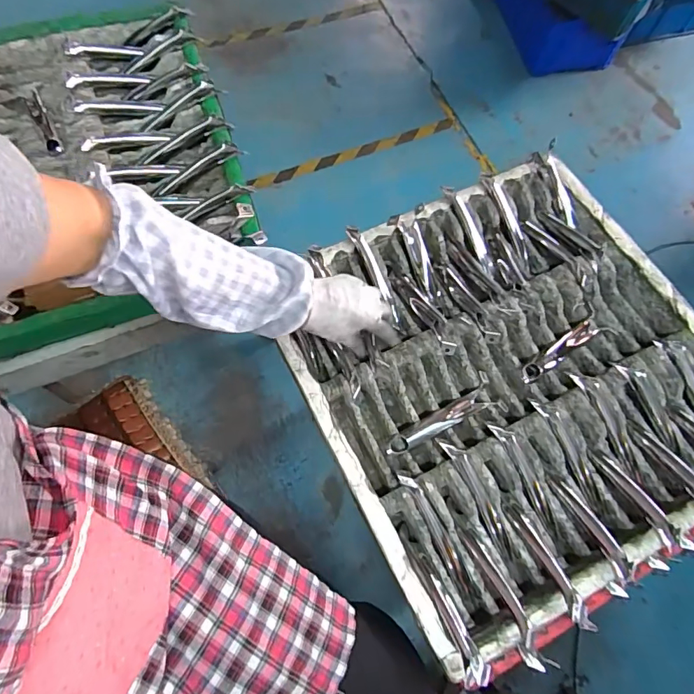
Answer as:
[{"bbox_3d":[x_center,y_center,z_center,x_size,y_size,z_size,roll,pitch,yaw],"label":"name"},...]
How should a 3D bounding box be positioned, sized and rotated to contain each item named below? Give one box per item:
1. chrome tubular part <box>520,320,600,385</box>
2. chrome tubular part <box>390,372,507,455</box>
[{"bbox_3d":[0.305,0.007,0.664,0.144,0.026,0.026,-34,73,-13],"label":"chrome tubular part"},{"bbox_3d":[0.129,0.093,0.627,0.174,0.021,0.050,-21,71,-9],"label":"chrome tubular part"}]

